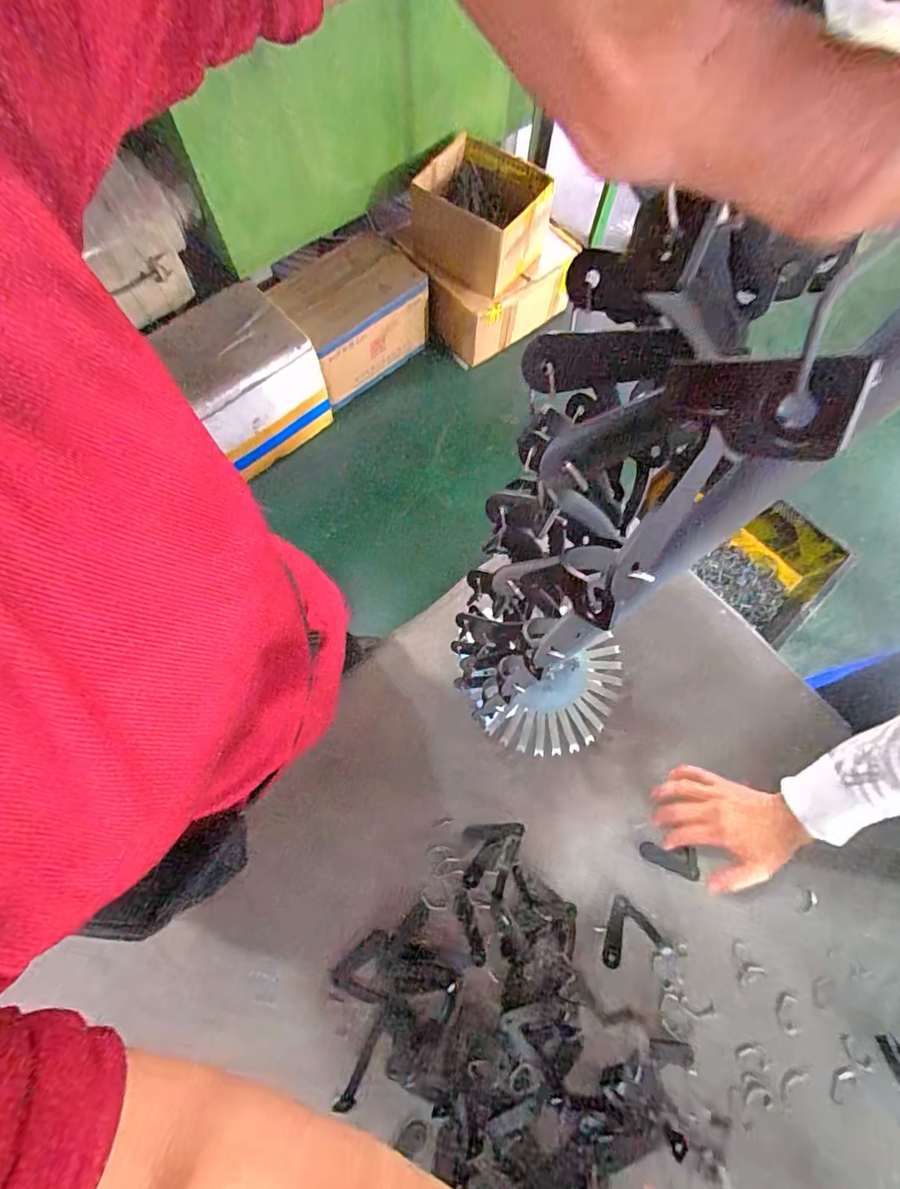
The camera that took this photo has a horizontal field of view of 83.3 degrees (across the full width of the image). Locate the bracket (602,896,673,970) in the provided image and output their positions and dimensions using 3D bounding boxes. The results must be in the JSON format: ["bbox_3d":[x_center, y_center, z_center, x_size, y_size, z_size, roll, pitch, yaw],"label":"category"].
[{"bbox_3d":[0.218,0.403,0.587,0.067,0.017,0.071,21,72,5],"label":"bracket"}]

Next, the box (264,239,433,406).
[{"bbox_3d":[-0.274,-0.800,1.468,0.376,0.235,0.293,-36,76,-11],"label":"box"}]

